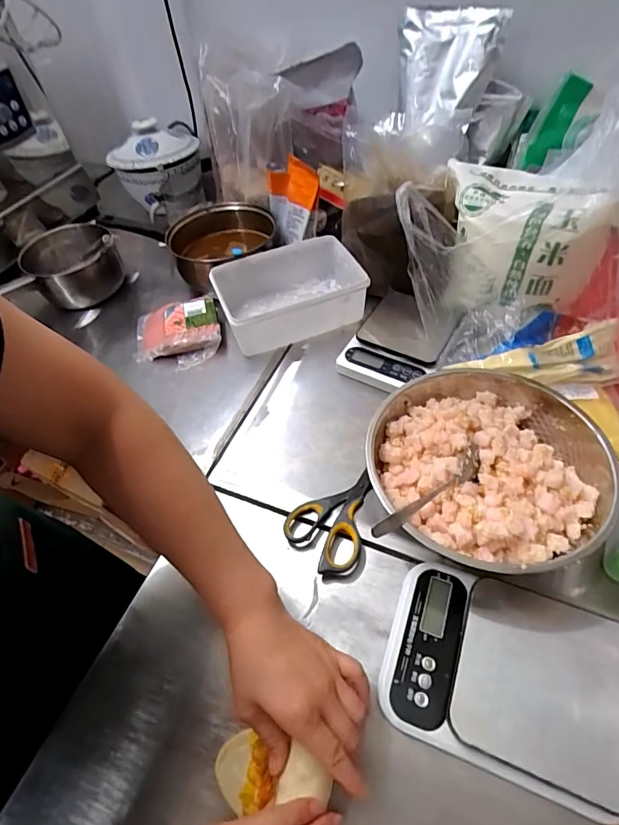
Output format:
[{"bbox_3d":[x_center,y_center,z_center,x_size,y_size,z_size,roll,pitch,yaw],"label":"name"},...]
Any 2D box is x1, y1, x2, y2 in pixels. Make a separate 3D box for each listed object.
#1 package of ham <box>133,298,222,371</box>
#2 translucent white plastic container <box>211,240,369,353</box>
[{"bbox_3d":[-0.214,-0.129,0.707,0.140,0.031,0.131,-10,51,-3],"label":"package of ham"},{"bbox_3d":[-0.032,-0.185,0.703,0.213,0.078,0.160,-19,52,-10],"label":"translucent white plastic container"}]

